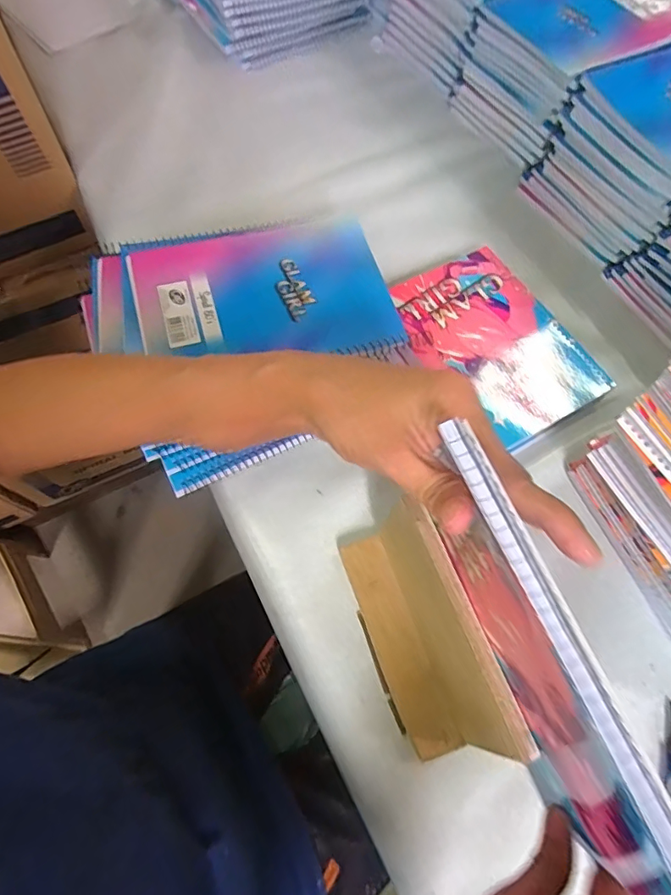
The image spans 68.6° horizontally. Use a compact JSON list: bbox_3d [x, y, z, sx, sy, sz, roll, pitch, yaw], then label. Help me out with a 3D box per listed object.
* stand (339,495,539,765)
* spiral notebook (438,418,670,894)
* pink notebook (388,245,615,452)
[{"bbox_3d":[0.053,0.123,0.326,0.060,0.109,0.154,-17,67,-9],"label":"stand"},{"bbox_3d":[0.091,0.099,0.222,0.015,0.144,0.192,-23,70,-3],"label":"spiral notebook"},{"bbox_3d":[0.151,-0.100,0.478,0.136,0.020,0.196,-28,69,-13],"label":"pink notebook"}]

